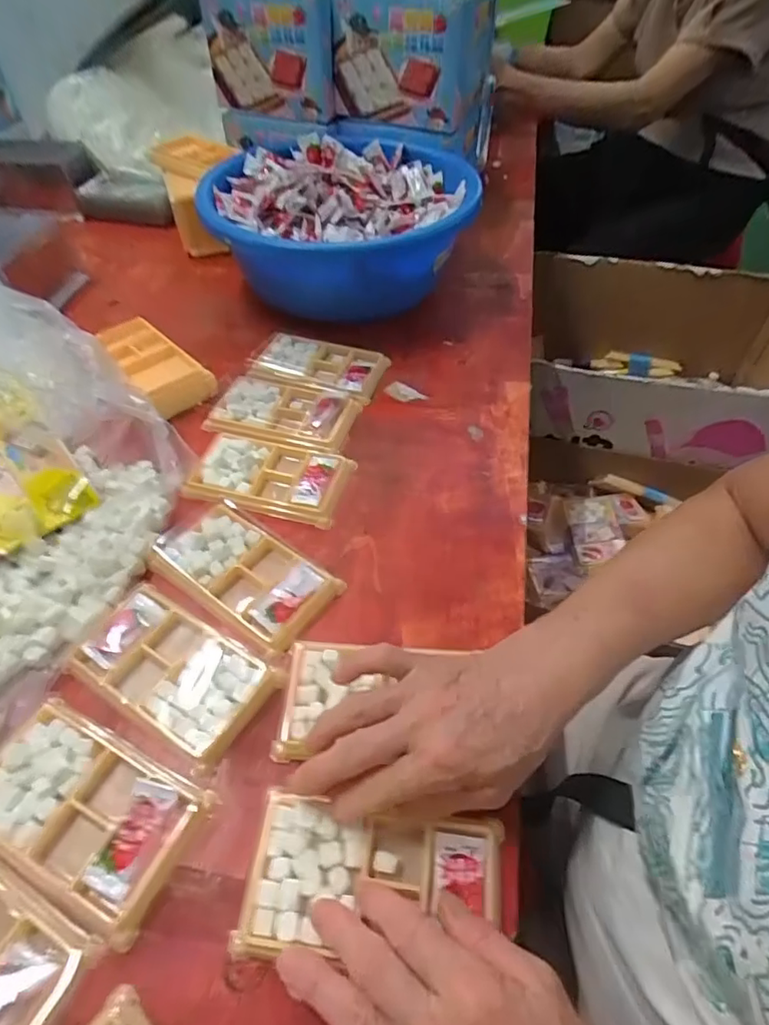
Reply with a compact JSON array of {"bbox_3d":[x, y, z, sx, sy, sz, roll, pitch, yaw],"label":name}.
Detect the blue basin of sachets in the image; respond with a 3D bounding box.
[{"bbox_3d":[-0.049,-0.346,0.686,0.297,0.122,0.306,1,50,-1],"label":"blue basin of sachets"}]

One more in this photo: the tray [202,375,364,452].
[{"bbox_3d":[-0.099,-0.104,0.548,0.139,0.019,0.085,11,51,7],"label":"tray"}]

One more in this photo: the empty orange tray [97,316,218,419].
[{"bbox_3d":[-0.239,-0.156,0.583,0.142,0.027,0.057,38,58,26],"label":"empty orange tray"}]

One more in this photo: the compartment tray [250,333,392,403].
[{"bbox_3d":[-0.070,-0.161,0.601,0.137,0.015,0.078,13,51,8],"label":"compartment tray"}]

